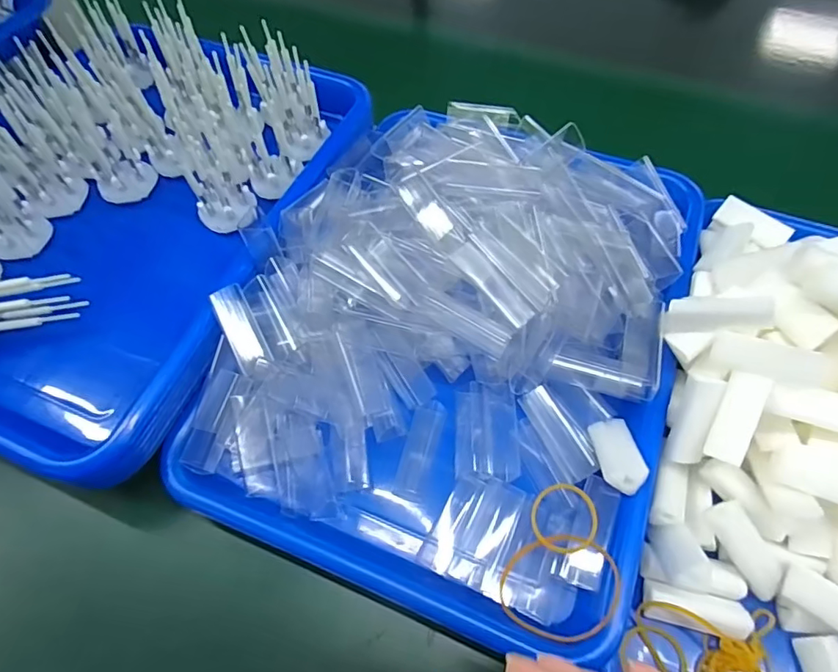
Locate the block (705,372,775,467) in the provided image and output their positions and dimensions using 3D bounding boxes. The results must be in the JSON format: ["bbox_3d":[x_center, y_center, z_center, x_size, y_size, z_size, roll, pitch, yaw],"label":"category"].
[{"bbox_3d":[0.157,0.040,0.257,0.015,0.010,0.045,20,93,11],"label":"block"}]

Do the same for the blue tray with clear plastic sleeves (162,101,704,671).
[{"bbox_3d":[0.026,-0.010,0.313,0.248,0.064,0.303,19,62,11],"label":"blue tray with clear plastic sleeves"}]

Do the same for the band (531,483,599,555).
[{"bbox_3d":[0.074,0.092,0.263,0.032,0.004,0.034,7,62,13],"label":"band"}]

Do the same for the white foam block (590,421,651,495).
[{"bbox_3d":[0.104,0.061,0.274,0.020,0.012,0.046,3,31,2],"label":"white foam block"}]

